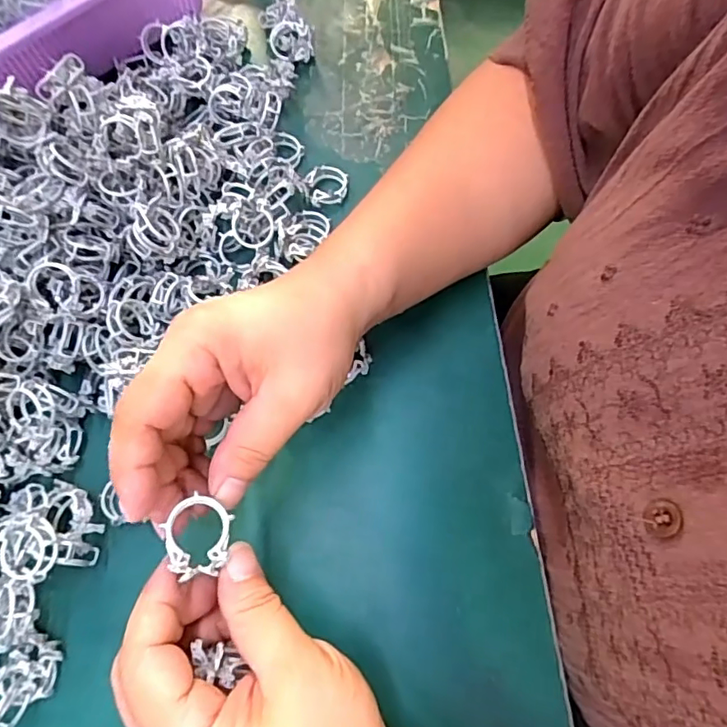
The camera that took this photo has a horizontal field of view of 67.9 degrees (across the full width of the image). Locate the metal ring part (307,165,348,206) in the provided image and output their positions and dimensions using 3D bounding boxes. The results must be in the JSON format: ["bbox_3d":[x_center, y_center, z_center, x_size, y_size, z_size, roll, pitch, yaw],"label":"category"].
[{"bbox_3d":[-0.022,-0.114,0.346,0.025,0.009,0.026,0,70,1],"label":"metal ring part"}]

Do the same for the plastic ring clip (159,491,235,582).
[{"bbox_3d":[-0.065,0.068,0.212,0.023,0.011,0.025,14,65,-16],"label":"plastic ring clip"}]

